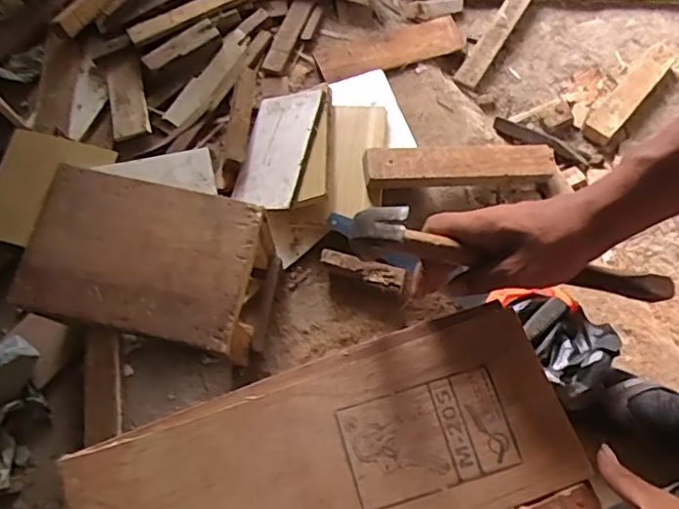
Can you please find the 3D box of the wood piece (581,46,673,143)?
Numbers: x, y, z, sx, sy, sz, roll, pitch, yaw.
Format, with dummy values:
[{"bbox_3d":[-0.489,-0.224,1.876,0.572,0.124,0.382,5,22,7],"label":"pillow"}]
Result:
[{"bbox_3d":[0.585,-0.333,1.164,0.064,0.046,0.288,39,75,15],"label":"wood piece"}]

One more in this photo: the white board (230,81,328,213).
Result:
[{"bbox_3d":[-0.117,-0.201,1.105,0.151,0.019,0.242,0,70,29],"label":"white board"}]

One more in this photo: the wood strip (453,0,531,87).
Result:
[{"bbox_3d":[0.368,-0.521,1.279,0.051,0.025,0.383,31,72,10],"label":"wood strip"}]

